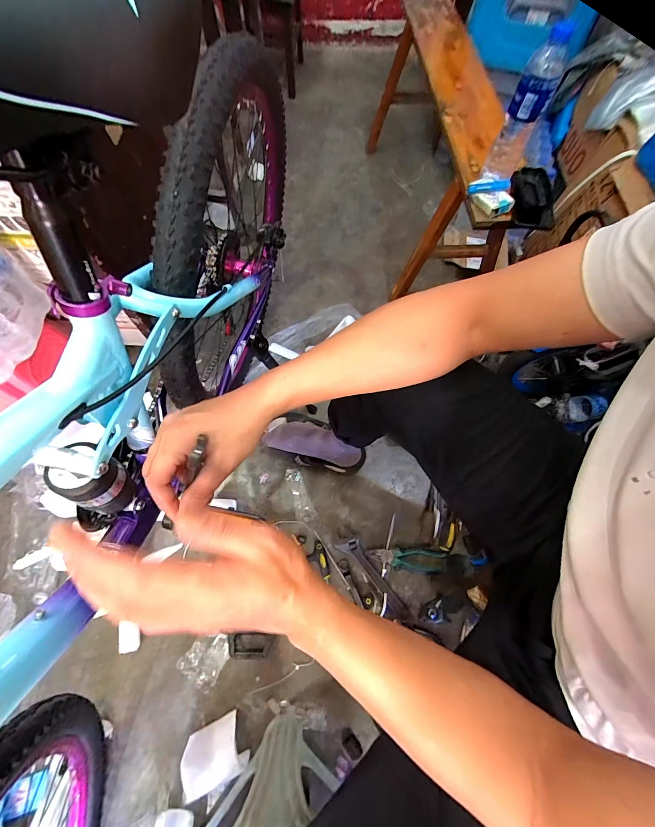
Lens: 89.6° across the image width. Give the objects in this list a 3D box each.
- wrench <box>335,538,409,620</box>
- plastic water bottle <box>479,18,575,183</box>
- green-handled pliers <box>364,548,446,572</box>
[{"bbox_3d":[0.112,0.375,0.760,0.047,0.011,0.208,-40,74,-17],"label":"wrench"},{"bbox_3d":[0.371,-0.563,0.621,0.064,0.218,0.063,25,68,8],"label":"plastic water bottle"},{"bbox_3d":[0.180,0.335,0.764,0.177,0.015,0.044,6,67,1],"label":"green-handled pliers"}]

